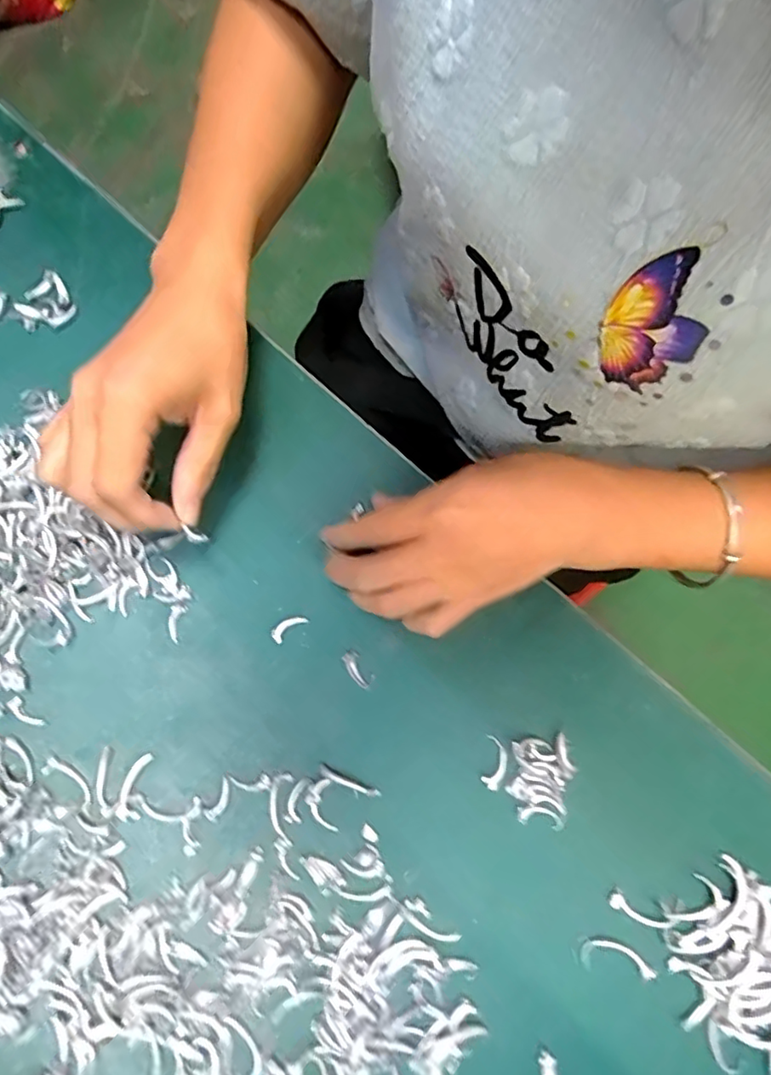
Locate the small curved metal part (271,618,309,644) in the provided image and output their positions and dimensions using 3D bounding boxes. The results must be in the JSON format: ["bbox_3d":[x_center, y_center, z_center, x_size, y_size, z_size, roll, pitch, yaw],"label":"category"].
[{"bbox_3d":[-0.051,0.046,0.301,0.019,0.004,0.008,-38,80,-7],"label":"small curved metal part"}]

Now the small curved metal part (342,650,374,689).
[{"bbox_3d":[-0.014,0.067,0.296,0.009,0.004,0.020,-39,80,-7],"label":"small curved metal part"}]

